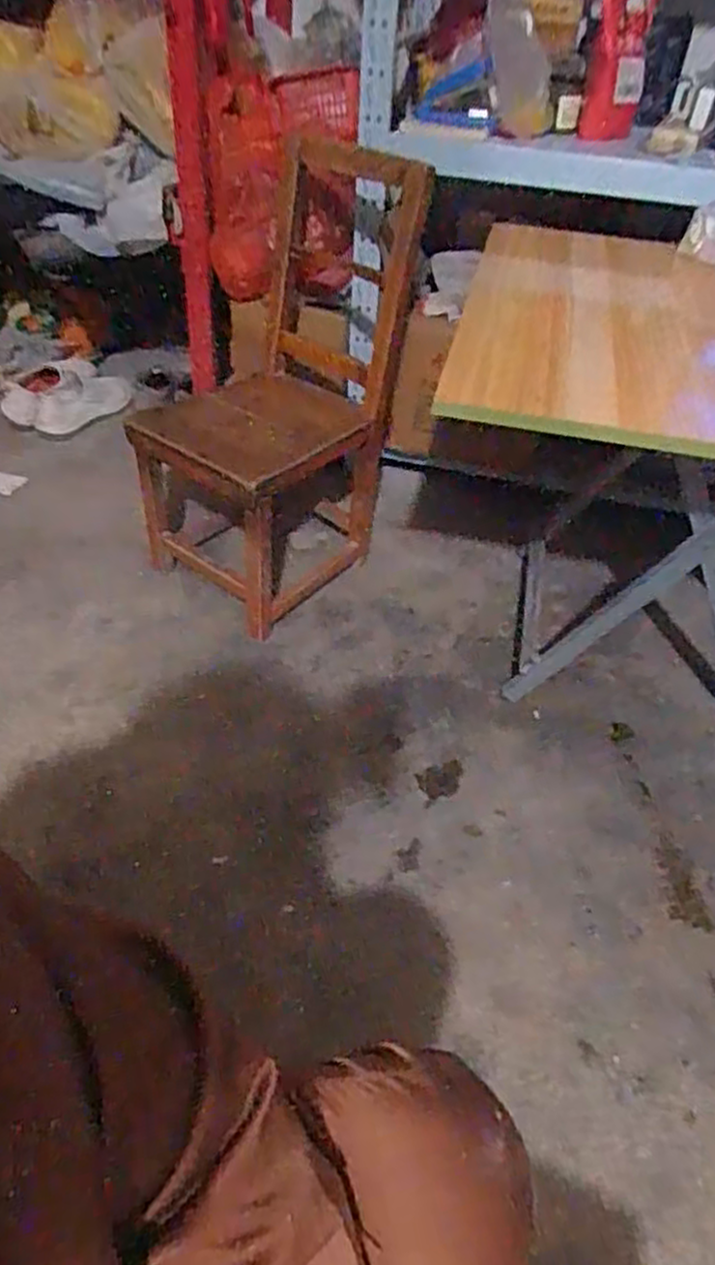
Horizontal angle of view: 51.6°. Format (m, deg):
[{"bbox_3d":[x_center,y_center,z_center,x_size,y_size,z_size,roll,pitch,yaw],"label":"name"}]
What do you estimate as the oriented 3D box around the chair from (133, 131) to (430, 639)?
[{"bbox_3d":[-0.127,-0.396,1.216,0.364,0.616,0.474,35,52,29],"label":"chair"}]

